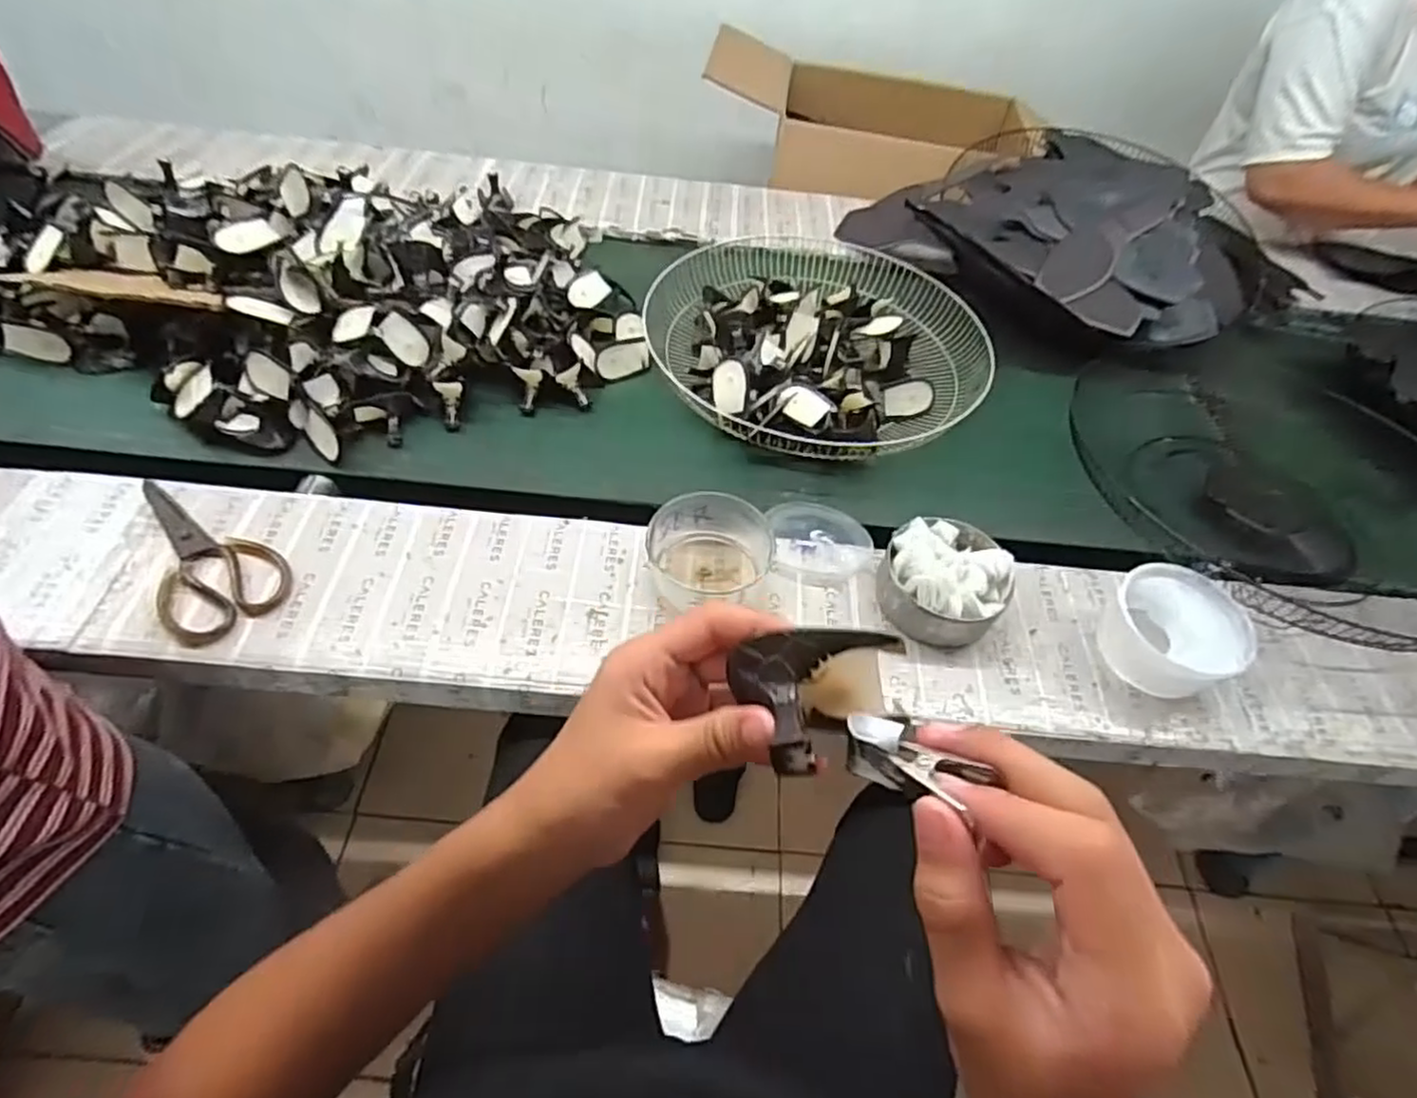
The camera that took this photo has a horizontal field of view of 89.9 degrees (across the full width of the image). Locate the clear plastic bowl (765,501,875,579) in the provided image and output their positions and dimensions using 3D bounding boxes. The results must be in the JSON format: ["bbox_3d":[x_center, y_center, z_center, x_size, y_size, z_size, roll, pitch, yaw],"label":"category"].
[{"bbox_3d":[0.118,-0.007,0.742,0.101,0.025,0.104,1,45,-1],"label":"clear plastic bowl"}]

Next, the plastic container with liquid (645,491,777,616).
[{"bbox_3d":[0.000,0.009,0.674,0.113,0.062,0.103,3,53,-3],"label":"plastic container with liquid"}]

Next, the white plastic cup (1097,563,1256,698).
[{"bbox_3d":[0.426,0.078,0.660,0.112,0.065,0.111,3,53,-3],"label":"white plastic cup"}]

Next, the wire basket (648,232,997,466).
[{"bbox_3d":[0.130,-0.281,0.927,0.399,0.059,0.420,3,53,-3],"label":"wire basket"}]

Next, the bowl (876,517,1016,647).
[{"bbox_3d":[0.228,0.025,0.676,0.117,0.070,0.118,3,53,-3],"label":"bowl"}]

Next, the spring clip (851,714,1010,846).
[{"bbox_3d":[0.066,0.071,0.233,0.049,0.019,0.021,10,45,43],"label":"spring clip"}]

